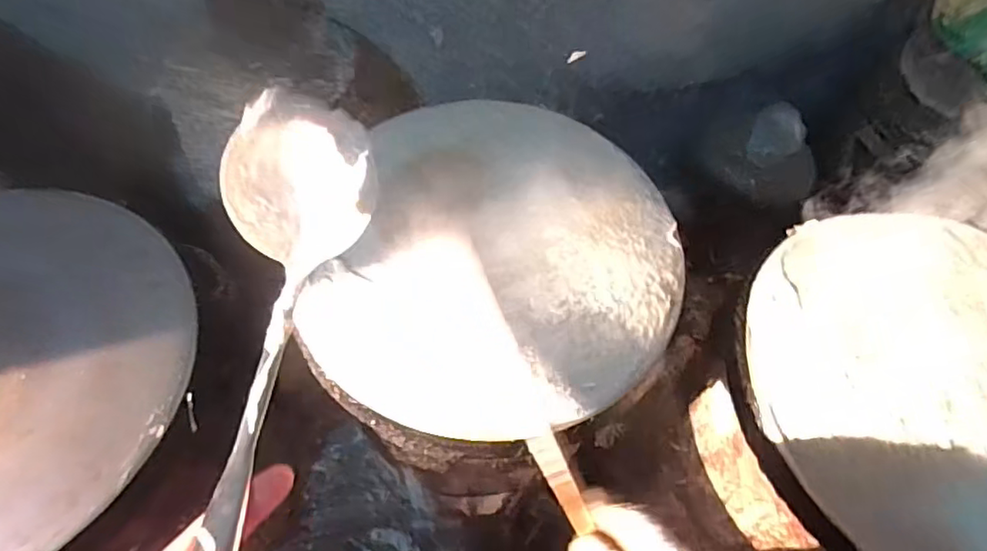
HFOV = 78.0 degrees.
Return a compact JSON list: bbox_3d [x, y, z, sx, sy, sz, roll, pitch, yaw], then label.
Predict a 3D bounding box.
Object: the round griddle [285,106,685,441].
[{"bbox_3d":[0.014,-0.024,0.577,0.321,0.042,0.342,1,61,-3],"label":"round griddle"}]

